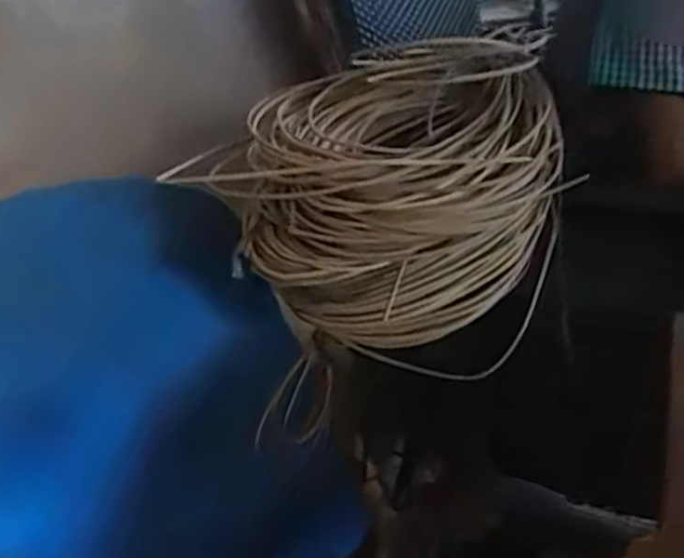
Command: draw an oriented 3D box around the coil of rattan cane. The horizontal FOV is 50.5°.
[{"bbox_3d":[0.062,-0.087,0.696,0.276,0.227,0.272,3,23,14],"label":"coil of rattan cane"}]

